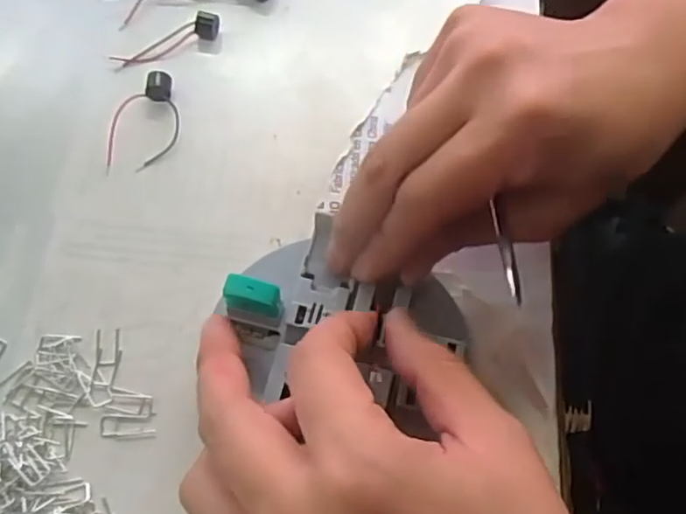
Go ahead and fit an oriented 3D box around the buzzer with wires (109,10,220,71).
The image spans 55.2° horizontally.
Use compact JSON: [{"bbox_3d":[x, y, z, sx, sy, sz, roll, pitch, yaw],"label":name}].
[{"bbox_3d":[-0.089,-0.110,0.326,0.056,0.011,0.015,-22,67,-12],"label":"buzzer with wires"}]

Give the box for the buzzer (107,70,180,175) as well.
[{"bbox_3d":[-0.092,-0.065,0.306,0.030,0.011,0.051,3,65,0],"label":"buzzer"}]

